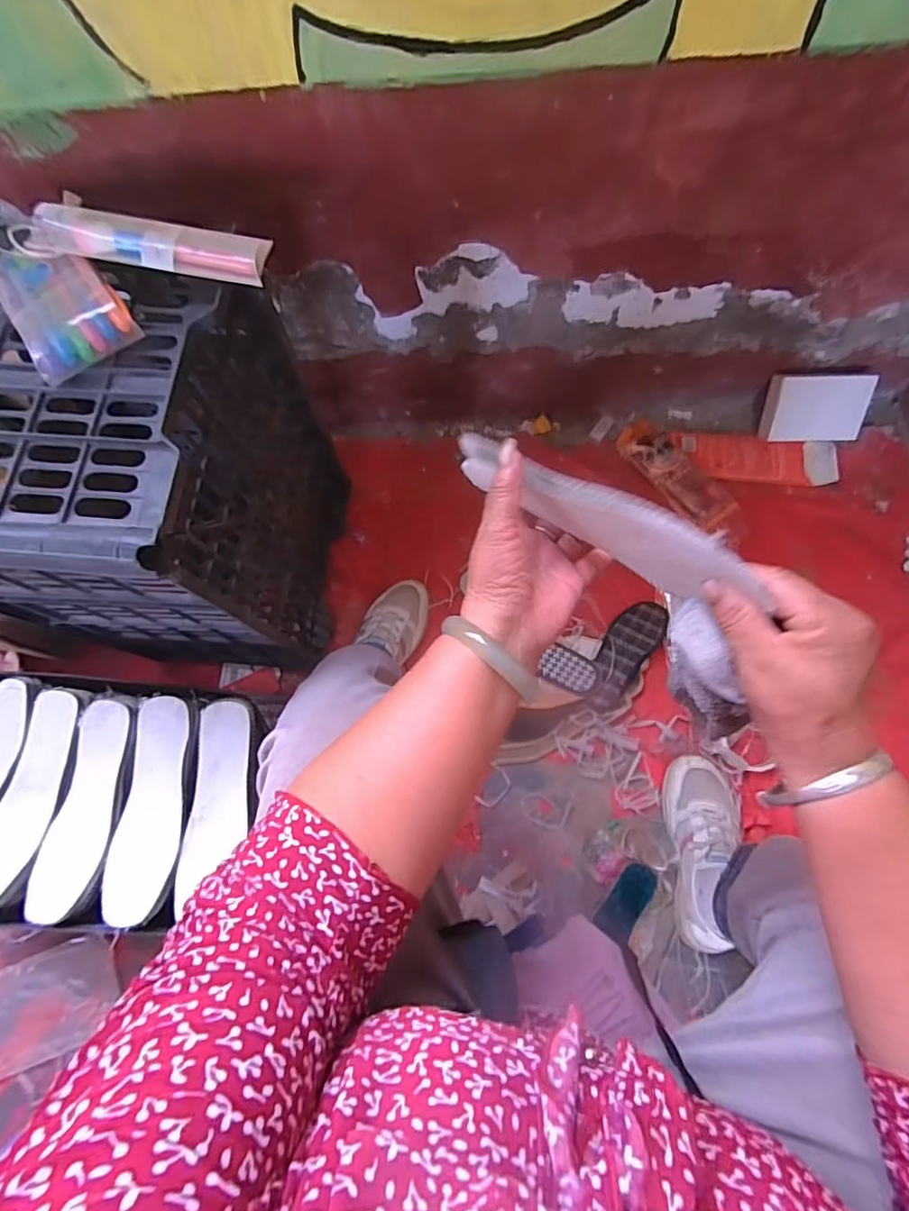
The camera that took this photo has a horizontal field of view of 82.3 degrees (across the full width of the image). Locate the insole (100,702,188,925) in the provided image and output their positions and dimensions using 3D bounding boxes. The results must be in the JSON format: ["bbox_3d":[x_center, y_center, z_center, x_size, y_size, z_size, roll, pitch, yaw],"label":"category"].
[{"bbox_3d":[-0.339,0.225,0.583,0.071,0.014,0.232,5,77,1],"label":"insole"}]

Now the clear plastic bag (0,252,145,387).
[{"bbox_3d":[-0.330,-0.257,0.439,0.084,0.021,0.130,-33,76,-9],"label":"clear plastic bag"}]

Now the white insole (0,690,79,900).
[{"bbox_3d":[-0.489,0.216,0.595,0.069,0.025,0.228,11,73,5],"label":"white insole"}]

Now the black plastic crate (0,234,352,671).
[{"bbox_3d":[-0.331,-0.122,0.644,0.263,0.463,0.323,3,73,1],"label":"black plastic crate"}]

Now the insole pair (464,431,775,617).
[{"bbox_3d":[0.090,-0.057,0.343,0.228,0.061,0.013,34,76,29],"label":"insole pair"}]

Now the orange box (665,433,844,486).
[{"bbox_3d":[0.522,-0.255,0.901,0.276,0.019,0.090,3,73,1],"label":"orange box"}]

